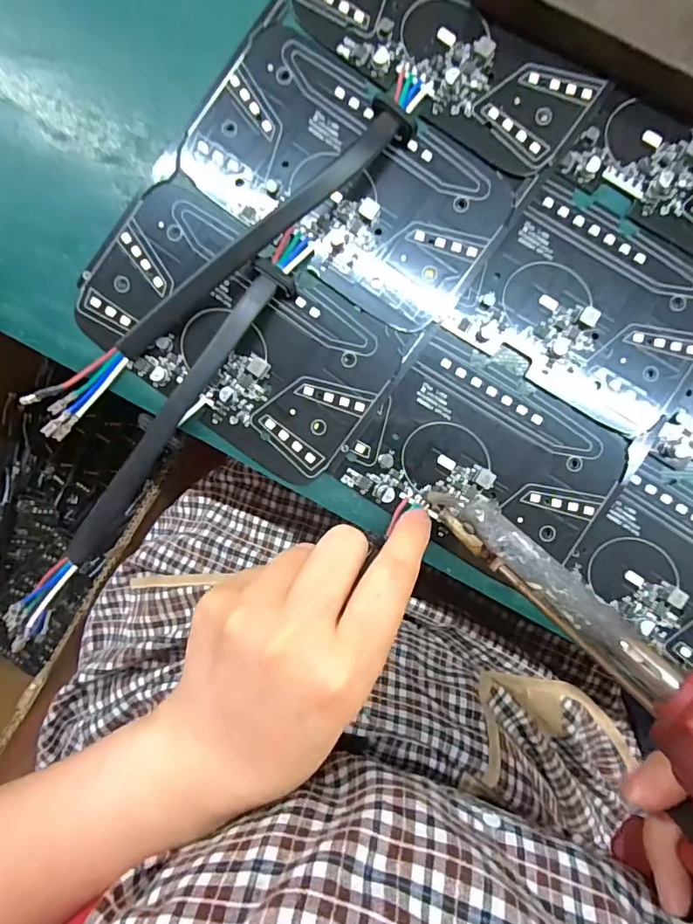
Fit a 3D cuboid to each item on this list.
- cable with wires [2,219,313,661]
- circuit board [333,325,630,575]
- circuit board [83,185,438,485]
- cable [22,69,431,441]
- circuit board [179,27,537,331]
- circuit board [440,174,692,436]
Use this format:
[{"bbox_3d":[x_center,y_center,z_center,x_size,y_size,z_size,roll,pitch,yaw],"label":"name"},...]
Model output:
[{"bbox_3d":[-0.076,-0.013,0.212,0.015,0.014,0.198,36,92,-1],"label":"cable with wires"},{"bbox_3d":[0.059,0.001,0.214,0.101,0.004,0.080,34,93,0],"label":"circuit board"},{"bbox_3d":[-0.047,-0.054,0.211,0.135,0.011,0.083,30,93,0],"label":"circuit board"},{"bbox_3d":[-0.049,-0.084,0.207,0.214,0.019,0.024,-40,91,2],"label":"cable"},{"bbox_3d":[0.000,-0.117,0.211,0.130,0.004,0.078,32,93,0],"label":"circuit board"},{"bbox_3d":[0.104,-0.064,0.213,0.096,0.004,0.074,31,93,0],"label":"circuit board"}]

